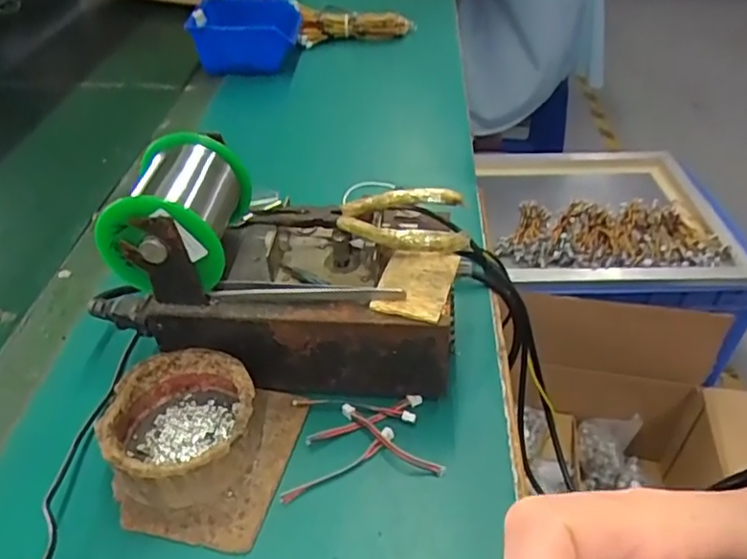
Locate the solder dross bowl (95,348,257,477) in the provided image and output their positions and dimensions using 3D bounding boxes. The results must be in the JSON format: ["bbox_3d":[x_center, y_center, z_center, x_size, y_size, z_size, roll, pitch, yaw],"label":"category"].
[{"bbox_3d":[-0.110,0.084,0.351,0.081,0.041,0.082,-2,41,1],"label":"solder dross bowl"}]

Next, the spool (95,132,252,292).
[{"bbox_3d":[-0.117,-0.042,0.362,0.073,0.058,0.081,2,41,3],"label":"spool"}]

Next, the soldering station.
[{"bbox_3d":[-0.058,-0.010,0.388,0.224,0.134,0.110,1,41,4],"label":"soldering station"}]

